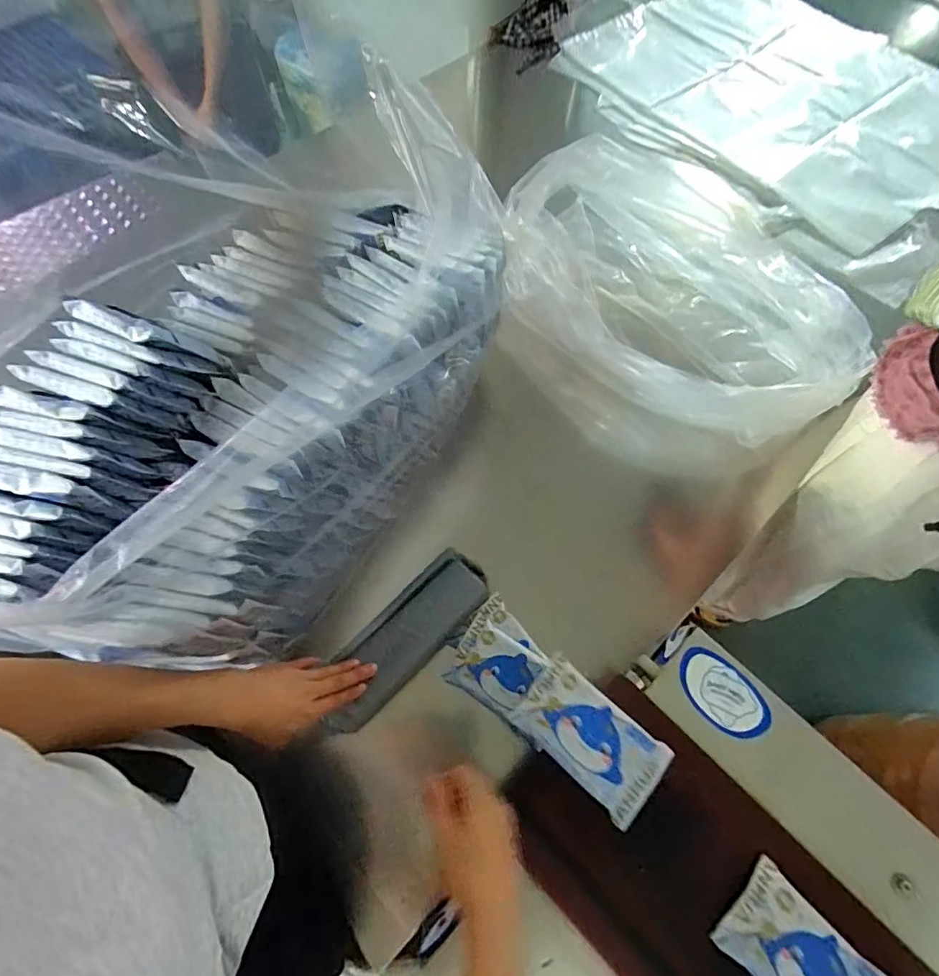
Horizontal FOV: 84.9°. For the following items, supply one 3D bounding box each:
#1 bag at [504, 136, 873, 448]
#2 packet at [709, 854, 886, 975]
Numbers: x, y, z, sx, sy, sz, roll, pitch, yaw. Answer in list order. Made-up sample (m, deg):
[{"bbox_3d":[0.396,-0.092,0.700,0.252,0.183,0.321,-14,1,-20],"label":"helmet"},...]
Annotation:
[{"bbox_3d":[0.303,-0.297,0.784,0.305,0.175,0.539,-39,72,-16],"label":"bag"},{"bbox_3d":[0.294,0.413,0.441,0.082,0.013,0.139,-42,73,-16],"label":"packet"}]

